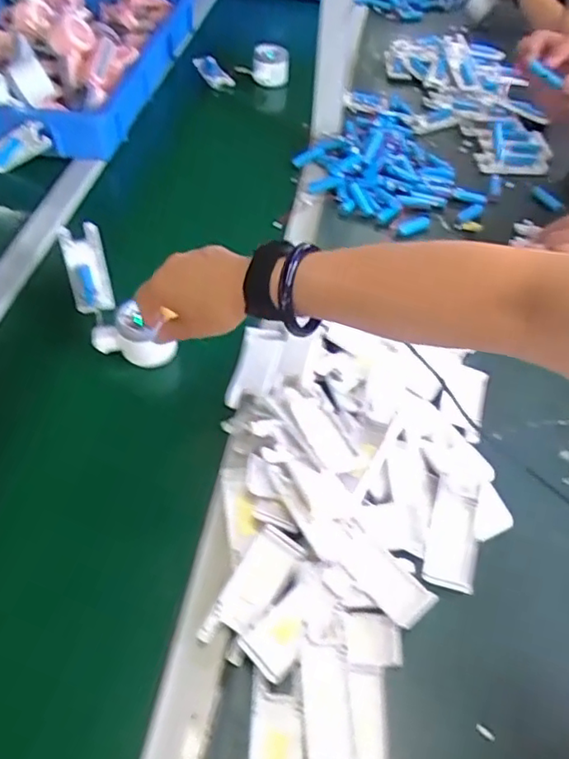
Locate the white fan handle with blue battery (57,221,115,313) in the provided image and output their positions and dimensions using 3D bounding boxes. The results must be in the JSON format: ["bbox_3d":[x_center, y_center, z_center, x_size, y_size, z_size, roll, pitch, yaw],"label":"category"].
[{"bbox_3d":[-0.228,-0.127,0.698,0.043,0.103,0.022,-15,34,-16],"label":"white fan handle with blue battery"}]

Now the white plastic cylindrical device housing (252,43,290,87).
[{"bbox_3d":[-0.024,-0.569,1.091,0.066,0.055,0.062,1,50,-3],"label":"white plastic cylindrical device housing"}]

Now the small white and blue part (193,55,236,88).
[{"bbox_3d":[-0.134,-0.571,1.122,0.030,0.029,0.106,-30,58,-25],"label":"small white and blue part"}]

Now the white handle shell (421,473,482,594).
[{"bbox_3d":[0.154,0.135,0.546,0.046,0.014,0.104,13,67,5],"label":"white handle shell"}]

